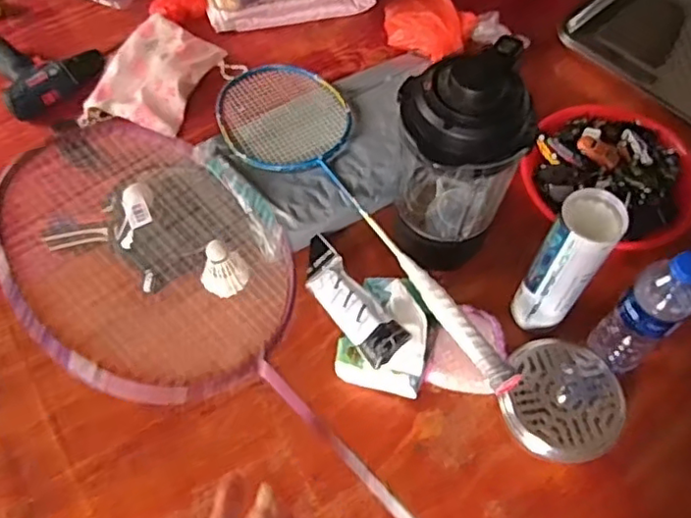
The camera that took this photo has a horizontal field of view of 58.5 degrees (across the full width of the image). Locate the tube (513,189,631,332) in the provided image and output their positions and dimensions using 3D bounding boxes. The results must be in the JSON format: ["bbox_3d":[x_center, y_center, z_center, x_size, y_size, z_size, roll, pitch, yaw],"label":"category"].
[{"bbox_3d":[0.252,0.010,0.714,0.063,0.212,0.067,0,61,1],"label":"tube"}]

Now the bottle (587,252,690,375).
[{"bbox_3d":[0.332,0.062,0.685,0.057,0.216,0.070,-34,66,-17],"label":"bottle"}]

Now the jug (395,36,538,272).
[{"bbox_3d":[0.137,-0.139,0.744,0.144,0.237,0.164,-7,61,-3],"label":"jug"}]

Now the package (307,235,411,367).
[{"bbox_3d":[0.003,0.049,0.769,0.056,0.046,0.235,-24,36,-12],"label":"package"}]

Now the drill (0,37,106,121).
[{"bbox_3d":[-0.497,-0.316,1.005,0.164,0.047,0.166,-39,67,-19],"label":"drill"}]

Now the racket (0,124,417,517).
[{"bbox_3d":[0.008,0.151,0.439,0.198,0.047,0.677,-42,83,-20],"label":"racket"}]

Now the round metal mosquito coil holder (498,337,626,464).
[{"bbox_3d":[0.256,0.168,0.738,0.138,0.036,0.143,0,61,1],"label":"round metal mosquito coil holder"}]

